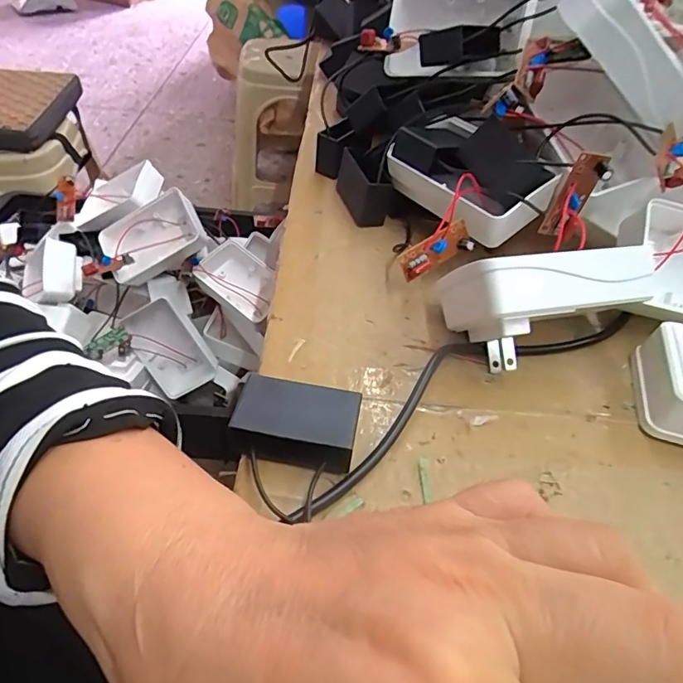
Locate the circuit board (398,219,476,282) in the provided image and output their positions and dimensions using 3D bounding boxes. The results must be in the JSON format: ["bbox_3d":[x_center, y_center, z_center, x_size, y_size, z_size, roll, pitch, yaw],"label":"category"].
[{"bbox_3d":[0.051,-0.048,0.271,0.042,0.014,0.015,-31,55,-14],"label":"circuit board"}]

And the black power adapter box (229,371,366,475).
[{"bbox_3d":[-0.018,0.034,0.203,0.047,0.021,0.031,12,47,5],"label":"black power adapter box"}]

